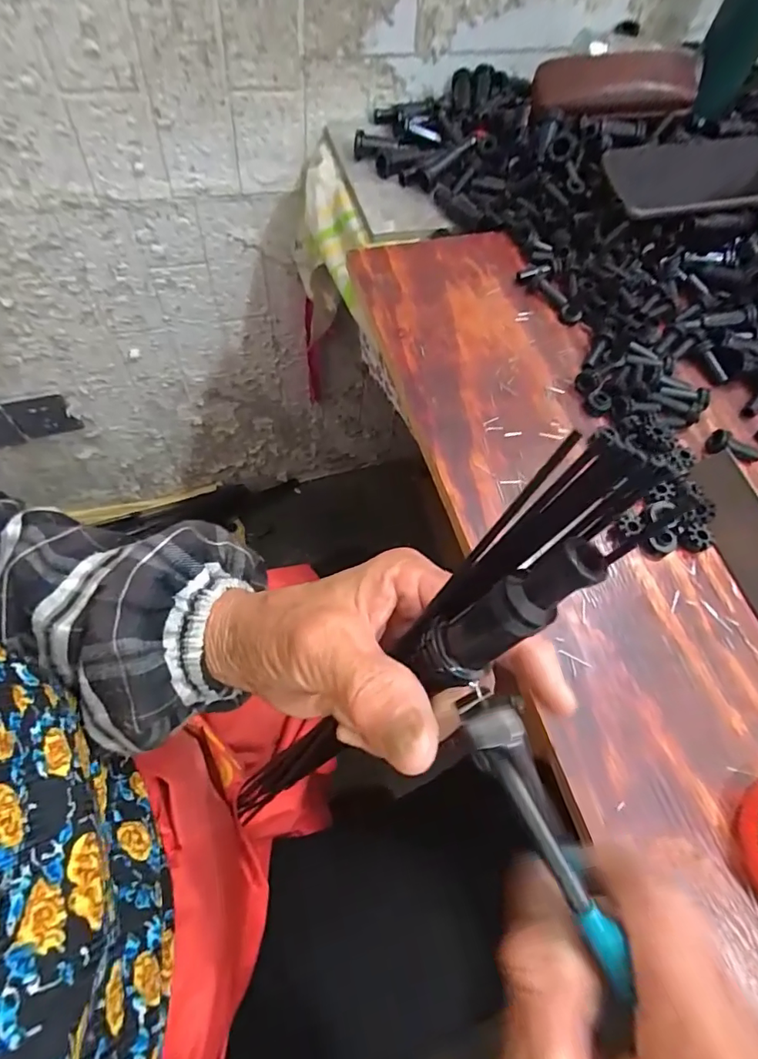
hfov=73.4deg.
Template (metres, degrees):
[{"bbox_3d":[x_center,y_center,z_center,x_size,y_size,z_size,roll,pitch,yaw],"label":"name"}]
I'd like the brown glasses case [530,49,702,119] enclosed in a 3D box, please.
[{"bbox_3d":[0.233,-0.430,0.493,0.150,0.034,0.070,-4,64,-7],"label":"brown glasses case"}]

